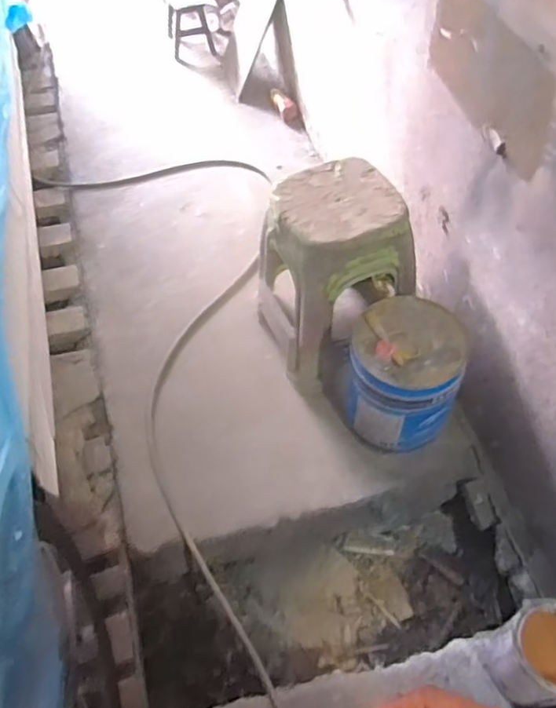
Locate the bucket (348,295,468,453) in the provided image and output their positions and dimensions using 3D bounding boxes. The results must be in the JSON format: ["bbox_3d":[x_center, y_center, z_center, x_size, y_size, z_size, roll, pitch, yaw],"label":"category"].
[{"bbox_3d":[0.298,0.043,1.429,0.253,0.301,0.258,-1,54,1],"label":"bucket"}]

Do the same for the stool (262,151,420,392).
[{"bbox_3d":[0.133,-0.209,1.541,0.321,0.451,0.315,-23,57,-14],"label":"stool"}]

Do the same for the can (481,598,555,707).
[{"bbox_3d":[0.519,0.587,1.162,0.158,0.181,0.162,-1,54,1],"label":"can"}]

